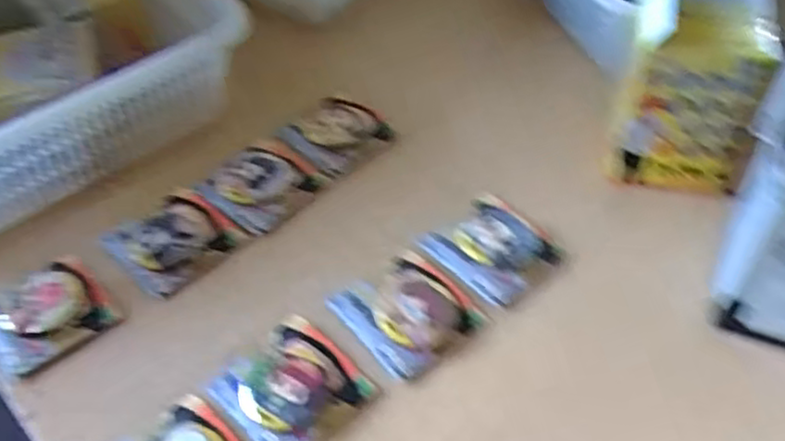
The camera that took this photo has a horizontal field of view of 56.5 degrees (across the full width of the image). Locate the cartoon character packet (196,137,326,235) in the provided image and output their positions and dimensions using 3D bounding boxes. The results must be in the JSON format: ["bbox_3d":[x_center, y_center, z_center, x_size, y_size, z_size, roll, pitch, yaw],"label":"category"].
[{"bbox_3d":[-0.109,-0.032,0.617,0.085,0.013,0.083,34,59,29],"label":"cartoon character packet"}]

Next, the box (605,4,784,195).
[{"bbox_3d":[0.226,-0.090,0.557,0.100,0.150,0.054,12,51,14],"label":"box"}]

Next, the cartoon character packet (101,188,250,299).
[{"bbox_3d":[-0.175,0.012,0.584,0.089,0.014,0.080,34,59,29],"label":"cartoon character packet"}]

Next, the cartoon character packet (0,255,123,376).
[{"bbox_3d":[-0.258,0.067,0.540,0.083,0.022,0.085,-34,55,-23],"label":"cartoon character packet"}]

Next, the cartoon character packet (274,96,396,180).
[{"bbox_3d":[-0.049,-0.079,0.657,0.084,0.014,0.079,-33,55,-23],"label":"cartoon character packet"}]

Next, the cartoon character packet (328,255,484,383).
[{"bbox_3d":[0.012,0.063,0.521,0.078,0.015,0.085,-34,55,-23],"label":"cartoon character packet"}]

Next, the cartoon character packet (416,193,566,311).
[{"bbox_3d":[0.078,0.020,0.556,0.079,0.014,0.083,-36,56,-25],"label":"cartoon character packet"}]

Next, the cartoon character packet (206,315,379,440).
[{"bbox_3d":[-0.067,0.109,0.486,0.087,0.017,0.081,35,59,29],"label":"cartoon character packet"}]

